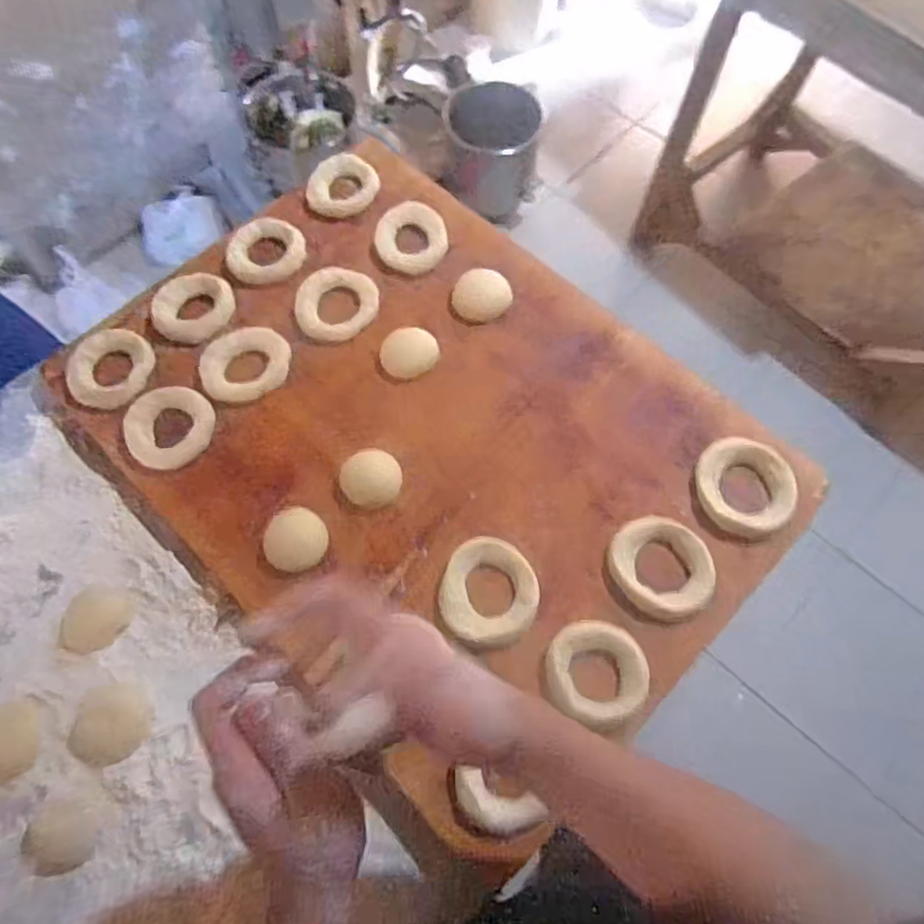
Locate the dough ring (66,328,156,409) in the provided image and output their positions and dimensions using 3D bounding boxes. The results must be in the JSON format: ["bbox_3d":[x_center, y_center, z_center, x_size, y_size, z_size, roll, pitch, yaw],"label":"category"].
[{"bbox_3d":[-0.337,-0.089,0.617,0.079,0.016,0.078,0,66,0],"label":"dough ring"}]

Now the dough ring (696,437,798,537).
[{"bbox_3d":[0.238,0.020,0.545,0.084,0.019,0.075,42,72,17],"label":"dough ring"}]

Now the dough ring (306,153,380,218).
[{"bbox_3d":[-0.130,-0.299,0.698,0.072,0.020,0.071,0,66,0],"label":"dough ring"}]

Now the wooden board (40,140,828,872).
[{"bbox_3d":[-0.045,-0.029,0.593,0.608,0.041,0.439,41,72,16],"label":"wooden board"}]

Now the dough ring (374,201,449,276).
[{"bbox_3d":[-0.053,-0.235,0.677,0.074,0.016,0.081,-7,66,-3],"label":"dough ring"}]

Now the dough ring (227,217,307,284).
[{"bbox_3d":[-0.201,-0.216,0.666,0.078,0.013,0.078,0,66,0],"label":"dough ring"}]

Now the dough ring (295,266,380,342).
[{"bbox_3d":[-0.124,-0.157,0.640,0.080,0.018,0.075,0,66,0],"label":"dough ring"}]

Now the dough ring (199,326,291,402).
[{"bbox_3d":[-0.205,-0.095,0.614,0.084,0.014,0.070,-30,69,-13],"label":"dough ring"}]

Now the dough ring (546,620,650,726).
[{"bbox_3d":[0.103,0.160,0.492,0.074,0.013,0.073,0,66,0],"label":"dough ring"}]

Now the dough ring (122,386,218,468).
[{"bbox_3d":[-0.270,-0.034,0.596,0.081,0.021,0.076,0,66,0],"label":"dough ring"}]

